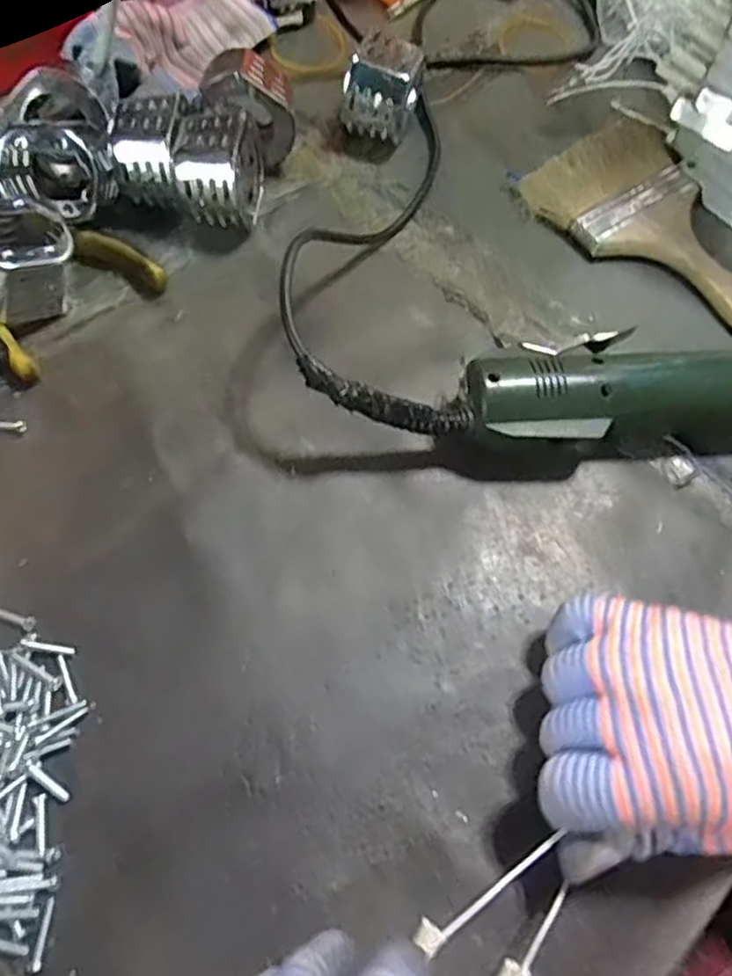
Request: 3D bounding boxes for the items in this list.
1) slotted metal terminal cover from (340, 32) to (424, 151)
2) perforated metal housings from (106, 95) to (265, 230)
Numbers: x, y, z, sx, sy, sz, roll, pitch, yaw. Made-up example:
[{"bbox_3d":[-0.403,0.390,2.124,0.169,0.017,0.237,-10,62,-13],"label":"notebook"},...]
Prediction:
[{"bbox_3d":[0.010,-0.240,0.423,0.041,0.052,0.039,13,66,3],"label":"slotted metal terminal cover"},{"bbox_3d":[-0.099,-0.183,0.391,0.078,0.049,0.064,8,66,0],"label":"perforated metal housings"}]

